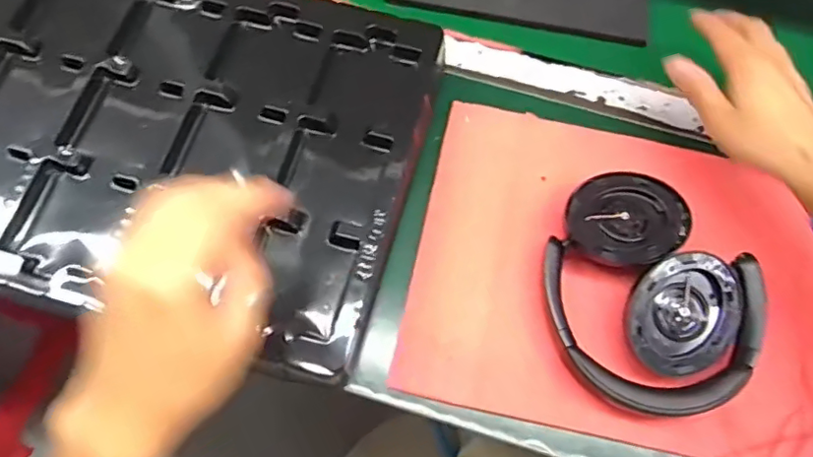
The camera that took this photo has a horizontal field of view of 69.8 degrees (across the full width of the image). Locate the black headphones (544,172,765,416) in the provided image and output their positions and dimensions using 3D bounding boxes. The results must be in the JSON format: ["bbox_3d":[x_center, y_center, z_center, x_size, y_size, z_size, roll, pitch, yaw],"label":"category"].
[{"bbox_3d":[0.181,0.046,0.440,0.151,0.043,0.168,23,69,7],"label":"black headphones"}]

